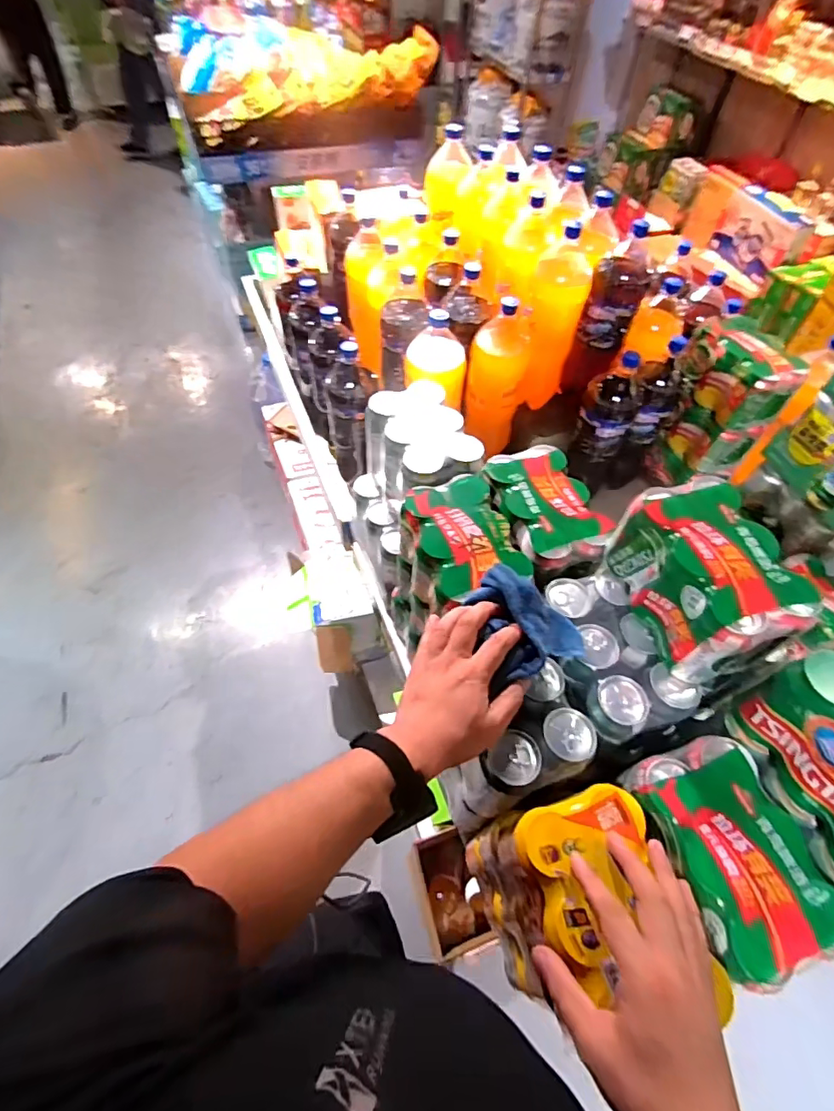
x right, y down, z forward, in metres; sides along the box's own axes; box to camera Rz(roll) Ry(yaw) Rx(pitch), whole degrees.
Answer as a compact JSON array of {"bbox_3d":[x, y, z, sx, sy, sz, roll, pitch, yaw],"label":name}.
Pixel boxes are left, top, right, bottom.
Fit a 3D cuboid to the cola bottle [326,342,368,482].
[{"bbox_3d":[-0.141,-0.283,1.104,0.083,0.304,0.072,-5,56,-6],"label":"cola bottle"}]

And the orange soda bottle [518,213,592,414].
[{"bbox_3d":[0.249,-0.422,0.996,0.101,0.317,0.095,16,56,8],"label":"orange soda bottle"}]

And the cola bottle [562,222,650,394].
[{"bbox_3d":[0.366,-0.455,1.014,0.099,0.295,0.085,20,57,11],"label":"cola bottle"}]

